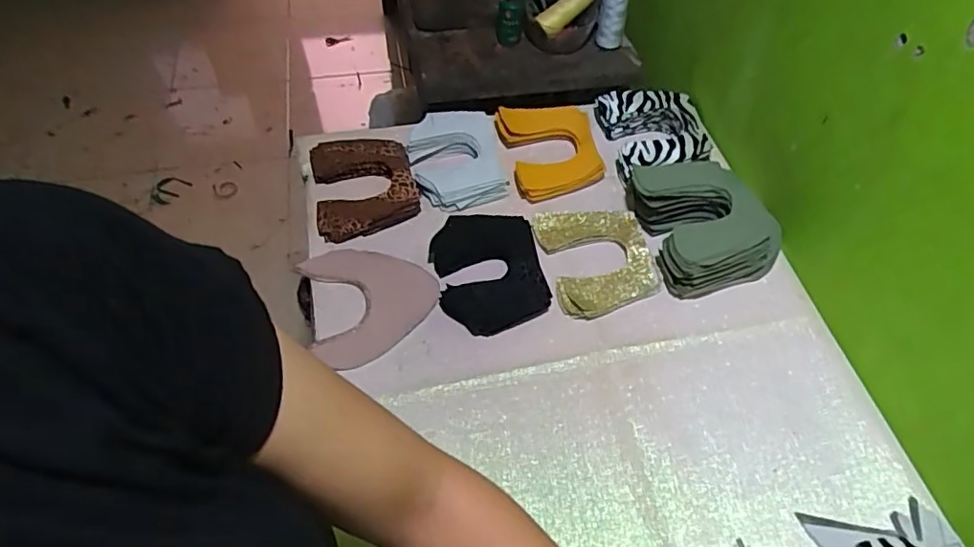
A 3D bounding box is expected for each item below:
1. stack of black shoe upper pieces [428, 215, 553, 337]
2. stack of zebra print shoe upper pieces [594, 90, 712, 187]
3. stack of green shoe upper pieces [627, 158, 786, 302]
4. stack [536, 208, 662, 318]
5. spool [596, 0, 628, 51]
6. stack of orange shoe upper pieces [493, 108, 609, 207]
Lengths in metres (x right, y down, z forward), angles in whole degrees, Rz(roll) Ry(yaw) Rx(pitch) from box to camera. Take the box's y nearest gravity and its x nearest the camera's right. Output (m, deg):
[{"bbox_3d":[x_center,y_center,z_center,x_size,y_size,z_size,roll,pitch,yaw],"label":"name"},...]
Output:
[{"bbox_3d":[0.002,-0.004,0.733,0.125,0.029,0.154,-11,55,-9],"label":"stack of black shoe upper pieces"},{"bbox_3d":[0.241,-0.197,0.866,0.139,0.049,0.164,-3,55,-4],"label":"stack of zebra print shoe upper pieces"},{"bbox_3d":[0.269,-0.072,0.760,0.160,0.073,0.181,-15,56,-12],"label":"stack of green shoe upper pieces"},{"bbox_3d":[0.140,-0.021,0.756,0.131,0.017,0.158,-7,55,-7],"label":"stack"},{"bbox_3d":[0.214,-0.447,1.014,0.047,0.125,0.050,10,55,5],"label":"spool"},{"bbox_3d":[0.094,-0.178,0.853,0.132,0.020,0.149,-12,64,-9],"label":"stack of orange shoe upper pieces"}]

